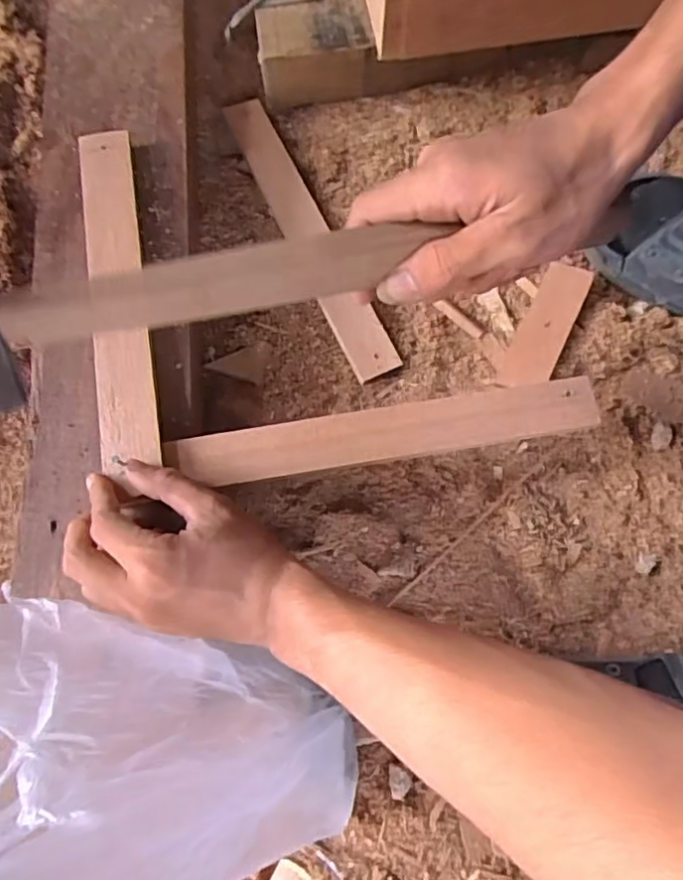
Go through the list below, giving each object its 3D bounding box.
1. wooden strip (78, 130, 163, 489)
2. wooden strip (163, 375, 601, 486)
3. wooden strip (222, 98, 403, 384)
[{"bbox_3d":[-0.160,-0.109,0.439,0.039,0.011,0.273,-10,71,-2],"label":"wooden strip"},{"bbox_3d":[0.031,-0.006,0.416,0.285,0.019,0.036,-10,72,-1],"label":"wooden strip"},{"bbox_3d":[-0.030,-0.180,0.528,0.037,0.011,0.296,-24,73,-6],"label":"wooden strip"}]

